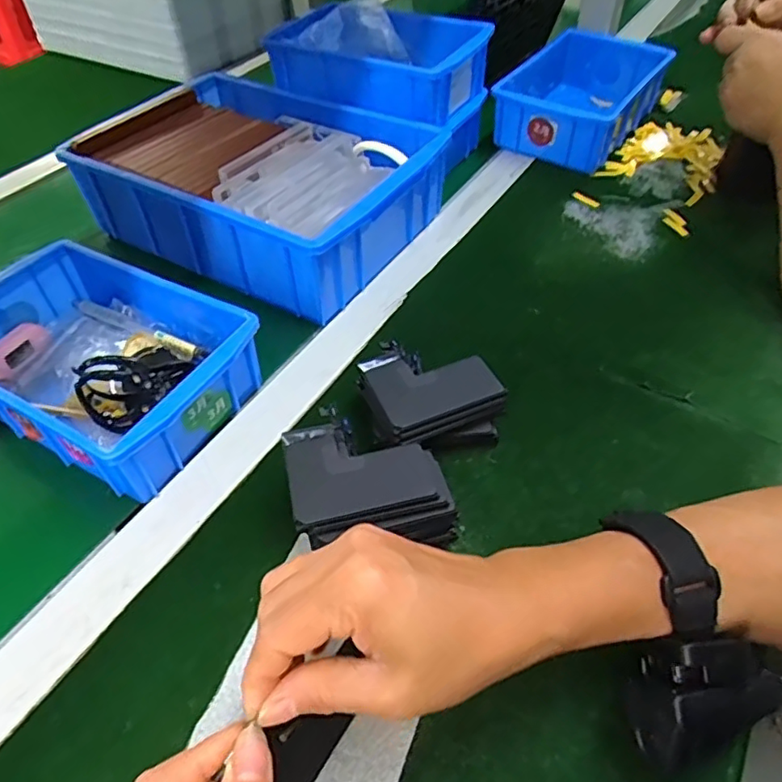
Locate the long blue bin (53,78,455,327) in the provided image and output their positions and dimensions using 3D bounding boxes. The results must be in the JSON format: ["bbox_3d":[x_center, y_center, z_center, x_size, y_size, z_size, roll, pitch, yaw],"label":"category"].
[{"bbox_3d":[-0.119,-0.195,0.554,0.296,0.086,0.209,24,52,21],"label":"long blue bin"}]

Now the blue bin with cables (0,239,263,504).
[{"bbox_3d":[-0.204,-0.020,0.413,0.198,0.065,0.128,23,52,20],"label":"blue bin with cables"}]

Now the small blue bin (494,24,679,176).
[{"bbox_3d":[0.219,-0.342,0.697,0.148,0.077,0.199,29,54,25],"label":"small blue bin"}]

